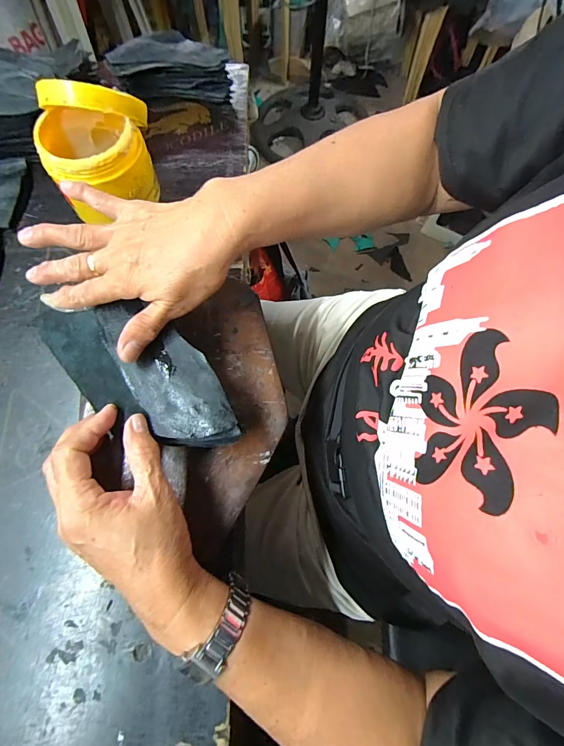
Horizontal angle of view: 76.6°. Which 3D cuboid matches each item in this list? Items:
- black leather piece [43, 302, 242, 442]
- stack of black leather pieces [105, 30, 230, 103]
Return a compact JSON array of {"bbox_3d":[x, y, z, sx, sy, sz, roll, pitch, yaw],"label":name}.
[{"bbox_3d":[-0.110,-0.004,0.277,0.179,0.006,0.077,30,73,11],"label":"black leather piece"},{"bbox_3d":[-0.140,-0.384,0.451,0.145,0.044,0.062,-1,70,-1],"label":"stack of black leather pieces"}]

